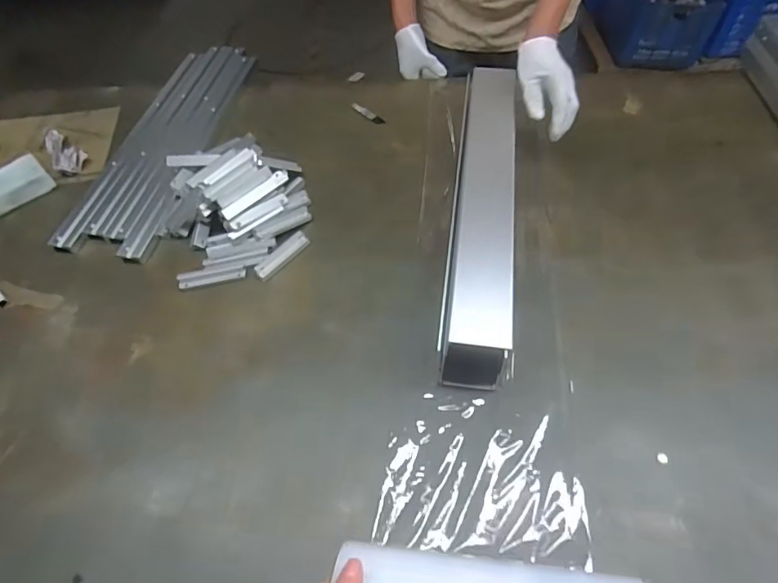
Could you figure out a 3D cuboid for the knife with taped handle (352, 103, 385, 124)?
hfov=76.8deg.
[{"bbox_3d":[-0.044,-0.360,0.993,0.090,0.004,0.020,35,62,26],"label":"knife with taped handle"}]

